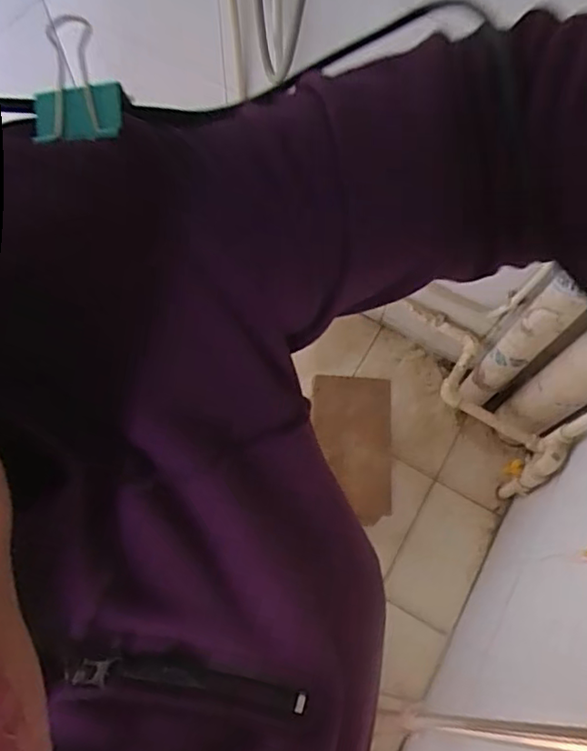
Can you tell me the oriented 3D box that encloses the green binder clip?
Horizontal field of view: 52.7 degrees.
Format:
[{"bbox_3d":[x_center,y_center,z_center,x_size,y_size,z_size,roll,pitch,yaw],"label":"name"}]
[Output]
[{"bbox_3d":[-0.077,-0.103,0.208,0.032,0.016,0.045,-4,69,-4],"label":"green binder clip"}]

